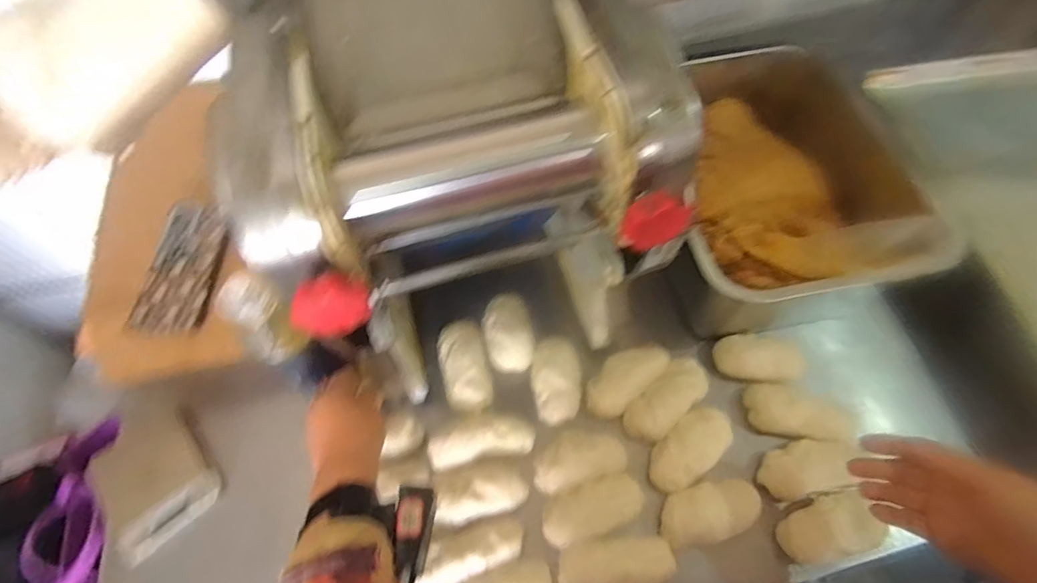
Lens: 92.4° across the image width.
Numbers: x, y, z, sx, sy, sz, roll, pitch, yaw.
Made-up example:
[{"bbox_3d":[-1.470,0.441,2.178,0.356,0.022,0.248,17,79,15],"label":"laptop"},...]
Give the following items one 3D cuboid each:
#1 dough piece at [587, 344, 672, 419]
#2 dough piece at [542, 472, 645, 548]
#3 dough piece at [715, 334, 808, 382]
[{"bbox_3d":[0.121,0.101,0.574,0.103,0.044,0.052,-38,65,-17],"label":"dough piece"},{"bbox_3d":[0.075,0.221,0.505,0.103,0.023,0.047,-20,61,-8],"label":"dough piece"},{"bbox_3d":[0.275,0.079,0.570,0.093,0.041,0.056,2,61,4],"label":"dough piece"}]

